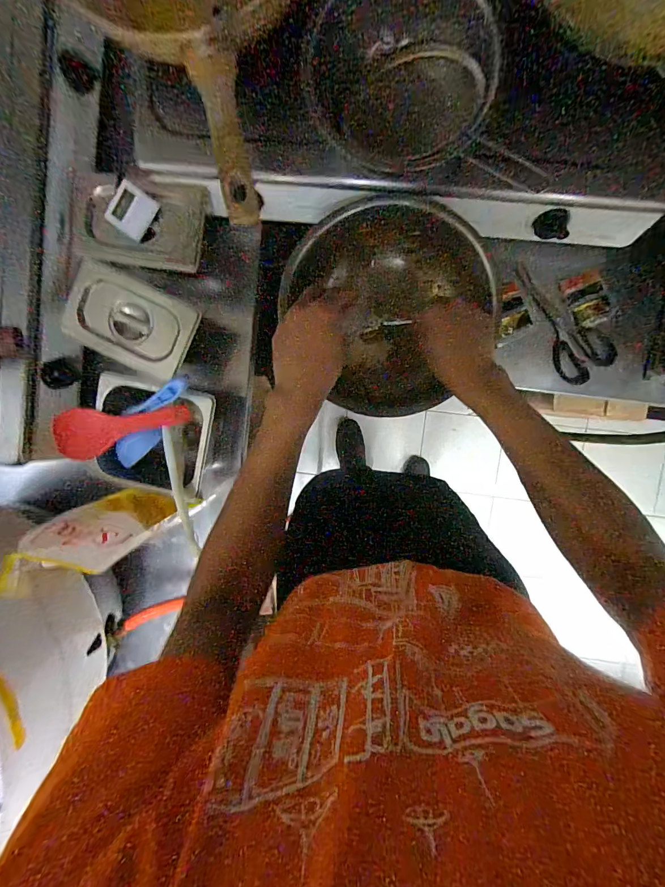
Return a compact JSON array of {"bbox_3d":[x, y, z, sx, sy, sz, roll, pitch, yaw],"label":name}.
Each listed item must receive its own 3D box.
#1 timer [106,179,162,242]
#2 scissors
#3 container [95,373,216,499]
[{"bbox_3d":[-0.272,-0.316,0.524,0.050,0.015,0.059,34,99,-31],"label":"timer"},{"bbox_3d":[0.358,-0.193,0.588,0.079,0.015,0.200,-28,93,5],"label":"scissors"},{"bbox_3d":[-0.262,-0.009,0.579,0.164,0.088,0.163,0,95,3],"label":"container"}]

